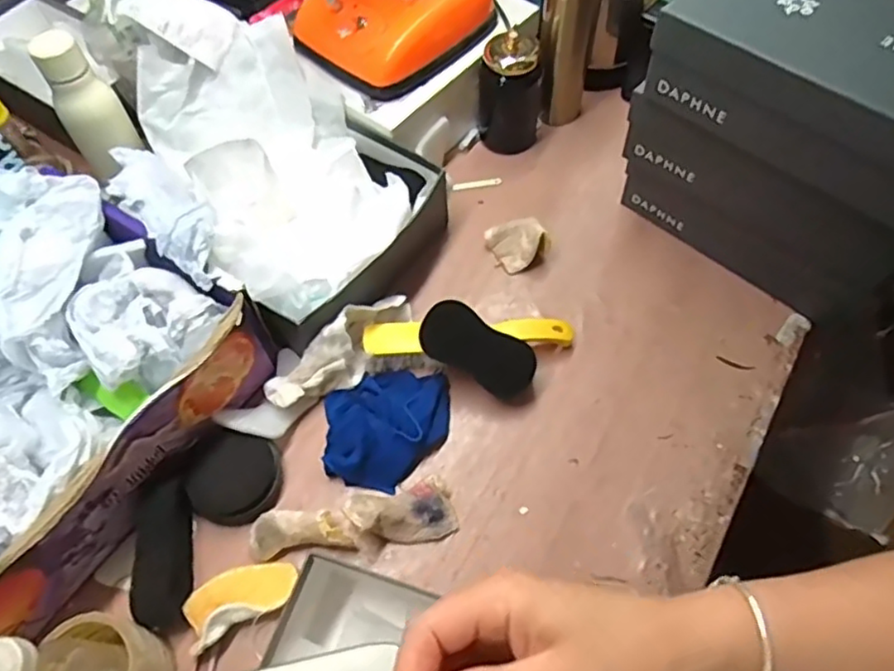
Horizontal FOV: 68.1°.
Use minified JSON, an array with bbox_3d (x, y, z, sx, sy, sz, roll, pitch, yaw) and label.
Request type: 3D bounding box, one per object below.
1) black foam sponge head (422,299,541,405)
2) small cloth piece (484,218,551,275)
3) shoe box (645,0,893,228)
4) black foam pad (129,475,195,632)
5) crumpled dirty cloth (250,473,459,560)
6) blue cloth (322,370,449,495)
[{"bbox_3d":[0.034,0.015,0.691,0.130,0.025,0.064,34,101,-10],"label":"black foam sponge head"},{"bbox_3d":[0.083,-0.114,0.794,0.061,0.044,0.063,-20,61,-9],"label":"small cloth piece"},{"bbox_3d":[0.343,-0.225,0.574,0.285,0.109,0.153,40,69,22],"label":"shoe box"},{"bbox_3d":[-0.260,0.201,0.612,0.020,0.065,0.129,-14,71,30],"label":"black foam pad"},{"bbox_3d":[-0.088,0.178,0.630,0.189,0.043,0.054,-13,60,-5],"label":"crumpled dirty cloth"},{"bbox_3d":[-0.062,0.091,0.684,0.124,0.034,0.124,-4,60,0],"label":"blue cloth"}]

